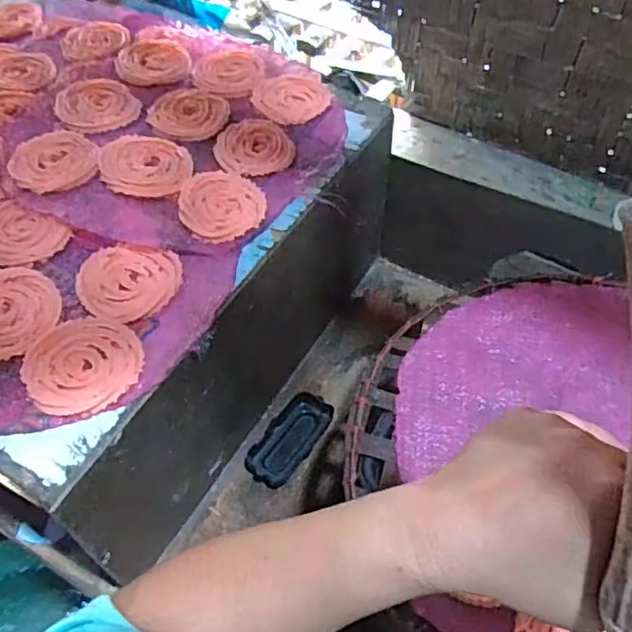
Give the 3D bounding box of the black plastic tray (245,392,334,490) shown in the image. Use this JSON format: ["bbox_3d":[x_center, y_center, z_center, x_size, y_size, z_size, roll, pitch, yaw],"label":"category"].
[{"bbox_3d":[-0.028,0.139,0.683,0.054,0.011,0.115,40,61,3],"label":"black plastic tray"}]

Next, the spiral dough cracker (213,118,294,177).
[{"bbox_3d":[-0.065,-0.176,0.626,0.080,0.012,0.083,0,53,0],"label":"spiral dough cracker"}]

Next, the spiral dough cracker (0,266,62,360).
[{"bbox_3d":[-0.254,-0.007,0.489,0.091,0.008,0.082,33,60,23],"label":"spiral dough cracker"}]

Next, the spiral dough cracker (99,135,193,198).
[{"bbox_3d":[-0.164,-0.146,0.584,0.083,0.016,0.076,-9,53,-6],"label":"spiral dough cracker"}]

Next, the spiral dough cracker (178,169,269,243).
[{"bbox_3d":[-0.088,-0.106,0.566,0.076,0.012,0.087,-6,53,-4],"label":"spiral dough cracker"}]

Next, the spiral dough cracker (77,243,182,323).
[{"bbox_3d":[-0.160,-0.028,0.512,0.080,0.012,0.077,0,53,0],"label":"spiral dough cracker"}]

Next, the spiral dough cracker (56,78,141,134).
[{"bbox_3d":[-0.235,-0.227,0.645,0.082,0.006,0.100,-31,59,-21],"label":"spiral dough cracker"}]

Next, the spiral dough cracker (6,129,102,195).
[{"bbox_3d":[-0.254,-0.151,0.587,0.076,0.007,0.088,-38,61,-25],"label":"spiral dough cracker"}]

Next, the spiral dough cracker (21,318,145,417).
[{"bbox_3d":[-0.178,0.036,0.463,0.084,0.005,0.085,0,53,0],"label":"spiral dough cracker"}]

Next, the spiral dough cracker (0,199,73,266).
[{"bbox_3d":[-0.271,-0.071,0.541,0.083,0.010,0.061,24,57,18],"label":"spiral dough cracker"}]

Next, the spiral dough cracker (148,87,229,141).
[{"bbox_3d":[-0.136,-0.216,0.645,0.078,0.008,0.078,0,53,0],"label":"spiral dough cracker"}]

